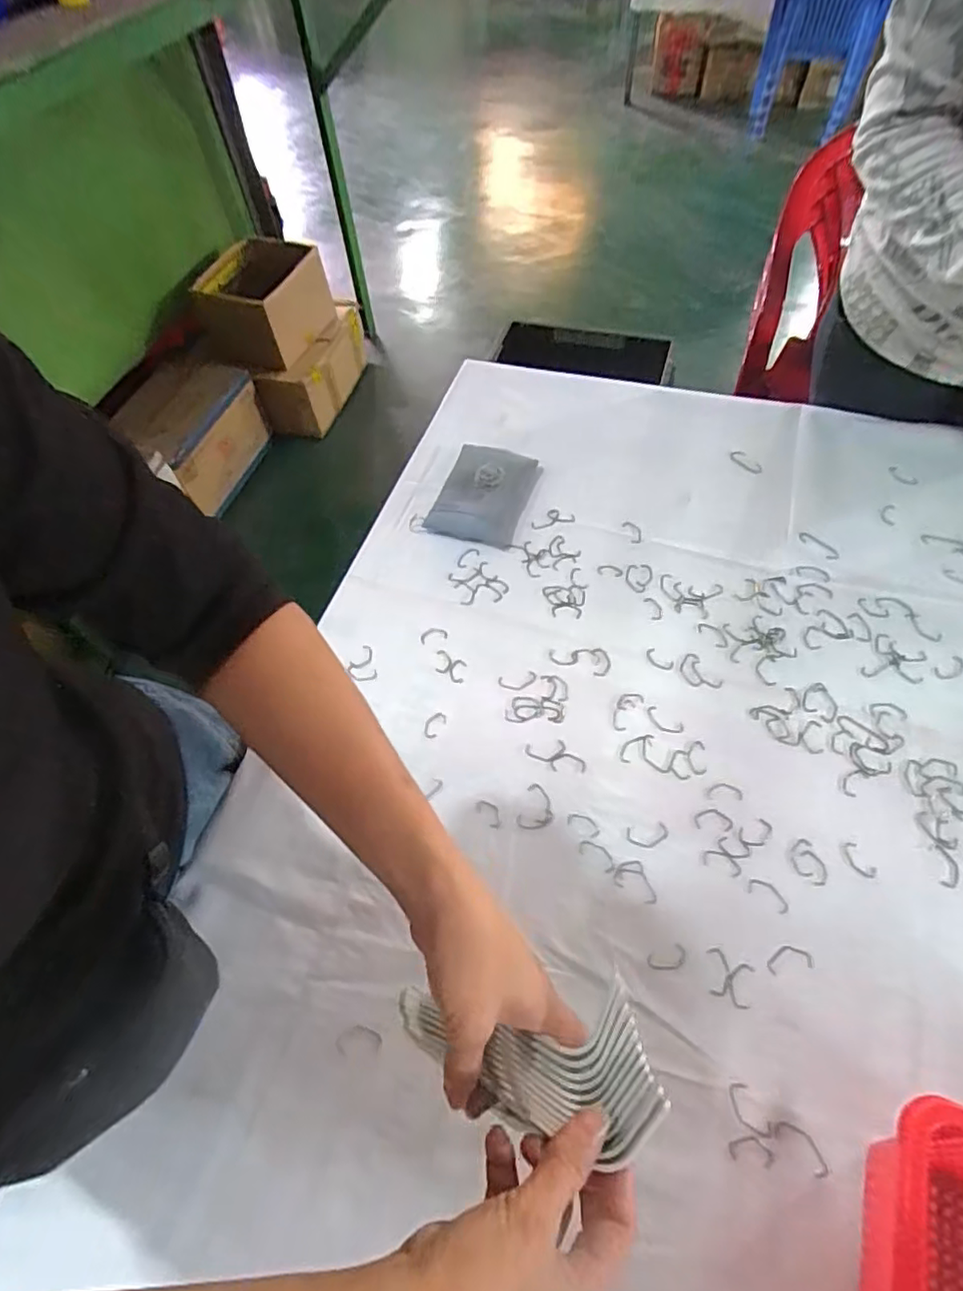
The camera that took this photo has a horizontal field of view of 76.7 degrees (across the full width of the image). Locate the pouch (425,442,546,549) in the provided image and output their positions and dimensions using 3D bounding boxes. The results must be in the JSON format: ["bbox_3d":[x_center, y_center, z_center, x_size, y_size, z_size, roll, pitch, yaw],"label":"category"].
[{"bbox_3d":[0.007,-0.219,0.865,0.125,0.036,0.168,16,58,15],"label":"pouch"}]

